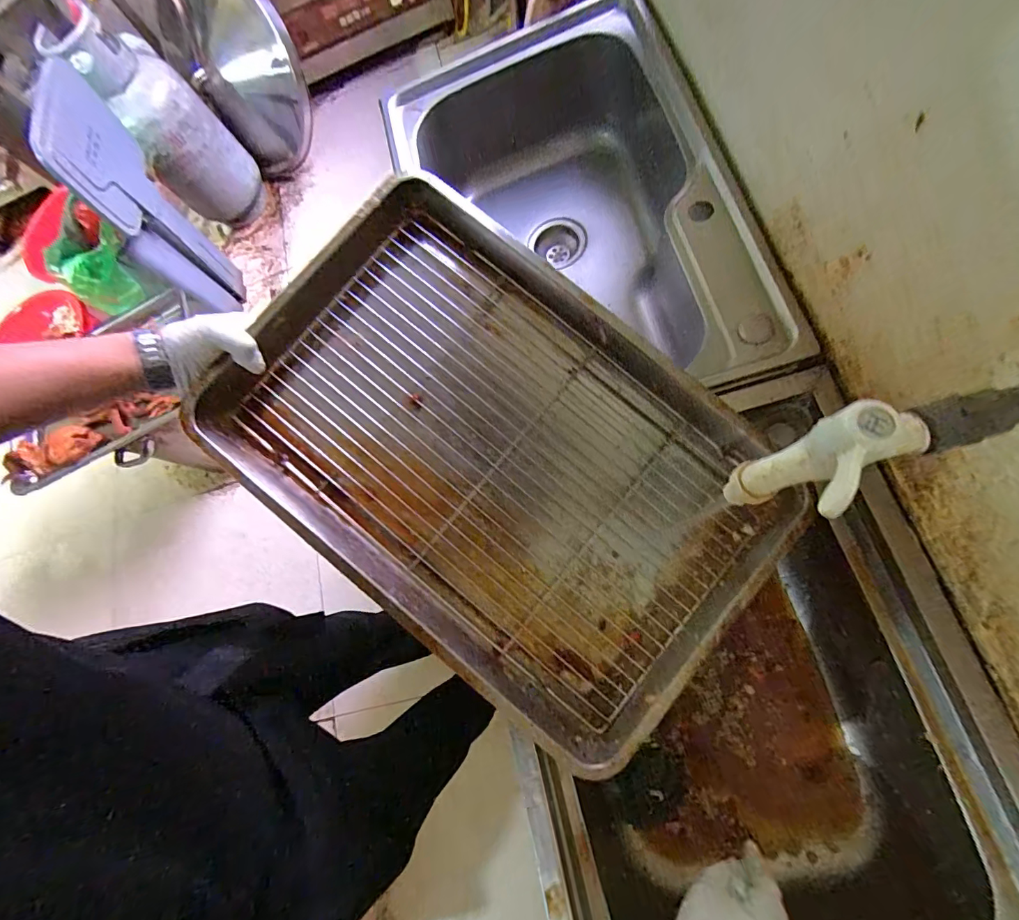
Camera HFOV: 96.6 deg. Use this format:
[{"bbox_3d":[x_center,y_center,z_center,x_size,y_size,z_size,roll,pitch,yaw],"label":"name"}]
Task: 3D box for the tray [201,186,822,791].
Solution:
[{"bbox_3d":[-0.009,-0.006,0.510,0.578,0.054,0.407,38,84,3],"label":"tray"}]

